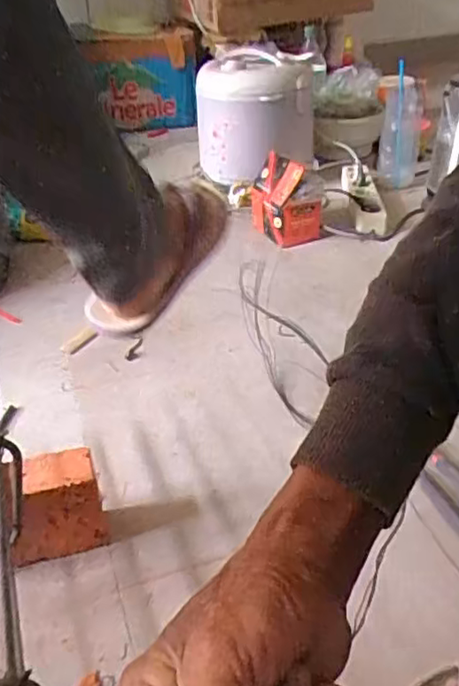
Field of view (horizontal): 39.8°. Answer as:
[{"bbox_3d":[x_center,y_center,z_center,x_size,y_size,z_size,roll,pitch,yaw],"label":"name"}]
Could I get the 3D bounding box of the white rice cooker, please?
[{"bbox_3d":[0.070,-0.531,1.489,0.277,0.263,0.262,0,35,5],"label":"white rice cooker"}]

